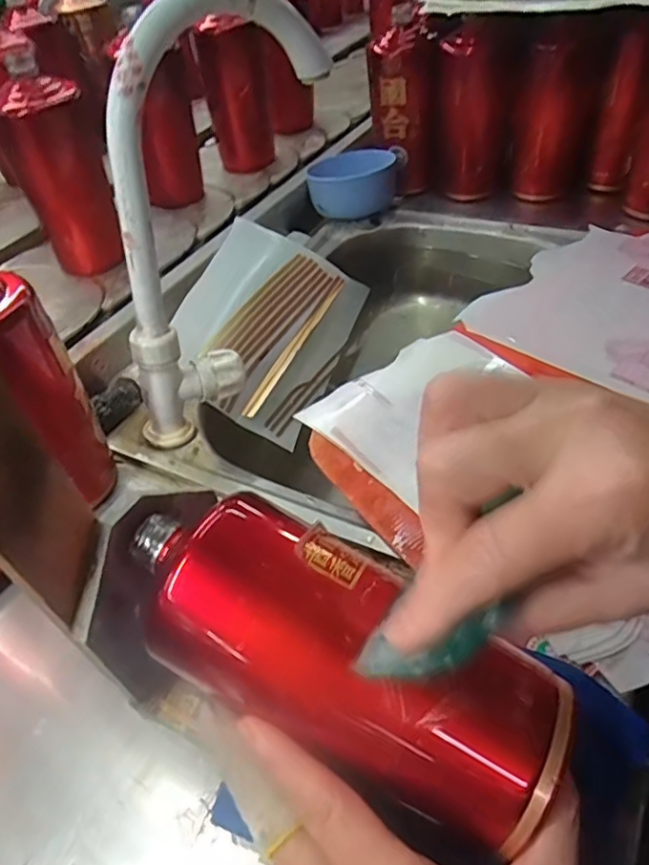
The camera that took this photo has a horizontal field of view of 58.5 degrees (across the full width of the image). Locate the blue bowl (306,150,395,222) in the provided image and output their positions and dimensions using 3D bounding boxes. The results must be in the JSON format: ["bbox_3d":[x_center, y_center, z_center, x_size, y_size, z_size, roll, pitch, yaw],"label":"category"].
[{"bbox_3d":[0.038,-0.310,0.721,0.098,0.062,0.087,11,49,14],"label":"blue bowl"}]

